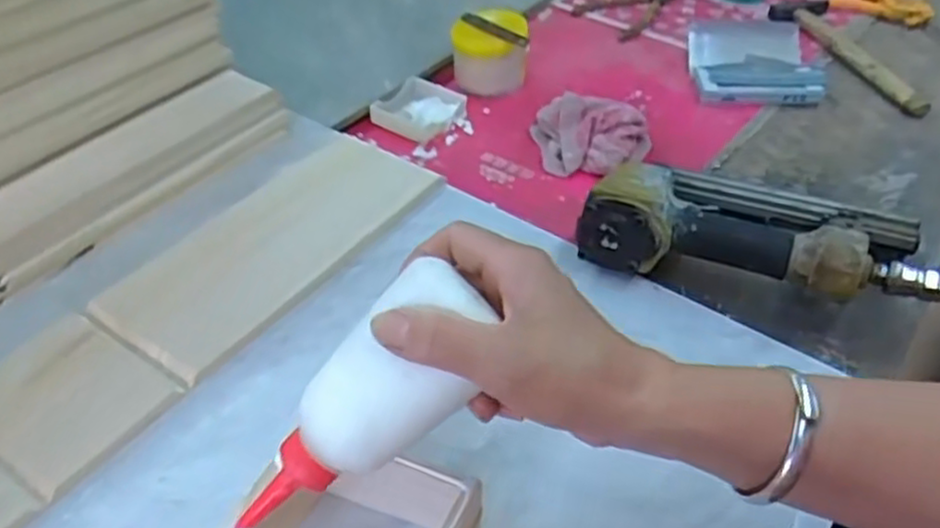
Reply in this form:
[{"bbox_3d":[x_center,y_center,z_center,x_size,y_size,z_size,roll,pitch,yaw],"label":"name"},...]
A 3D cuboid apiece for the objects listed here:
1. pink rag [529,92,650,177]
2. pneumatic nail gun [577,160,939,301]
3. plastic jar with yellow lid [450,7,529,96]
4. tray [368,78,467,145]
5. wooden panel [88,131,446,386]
[{"bbox_3d":[0.112,-0.119,0.689,0.107,0.054,0.075,11,45,9],"label":"pink rag"},{"bbox_3d":[0.214,-0.039,0.565,0.233,0.063,0.157,14,45,13],"label":"pneumatic nail gun"},{"bbox_3d":[0.022,-0.225,0.784,0.083,0.072,0.073,1,44,-1],"label":"plastic jar with yellow lid"},{"bbox_3d":[-0.051,-0.158,0.747,0.080,0.020,0.076,17,46,16],"label":"tray"},{"bbox_3d":[-0.152,-0.021,0.583,0.130,0.012,0.269,28,50,25],"label":"wooden panel"}]

